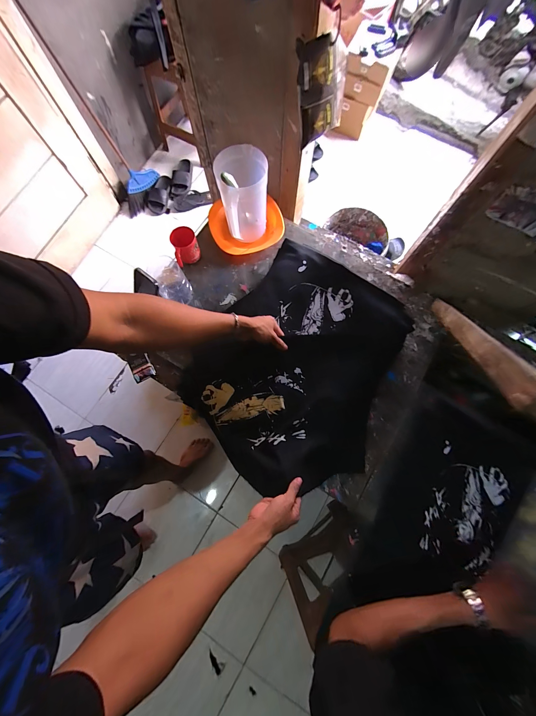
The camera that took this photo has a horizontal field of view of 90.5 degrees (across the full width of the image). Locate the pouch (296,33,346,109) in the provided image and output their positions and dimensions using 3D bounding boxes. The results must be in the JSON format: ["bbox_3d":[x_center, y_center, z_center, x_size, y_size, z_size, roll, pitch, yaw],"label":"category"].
[{"bbox_3d":[0.121,-0.585,0.540,0.125,0.100,0.040,-30,62,-13],"label":"pouch"}]

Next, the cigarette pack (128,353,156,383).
[{"bbox_3d":[-0.349,0.026,0.732,0.055,0.017,0.071,-26,76,-8],"label":"cigarette pack"}]

